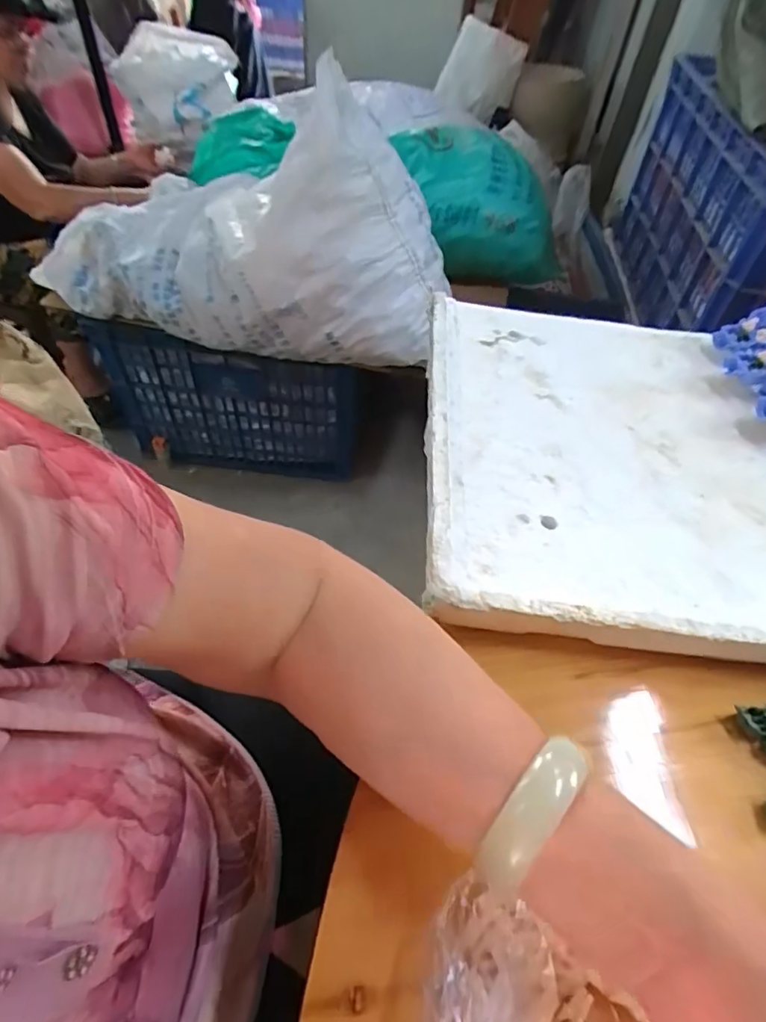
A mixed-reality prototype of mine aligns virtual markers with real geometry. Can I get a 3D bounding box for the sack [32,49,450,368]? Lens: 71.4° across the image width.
[{"bbox_3d":[-0.319,-0.538,1.089,0.874,0.333,0.358,13,52,21],"label":"sack"}]

